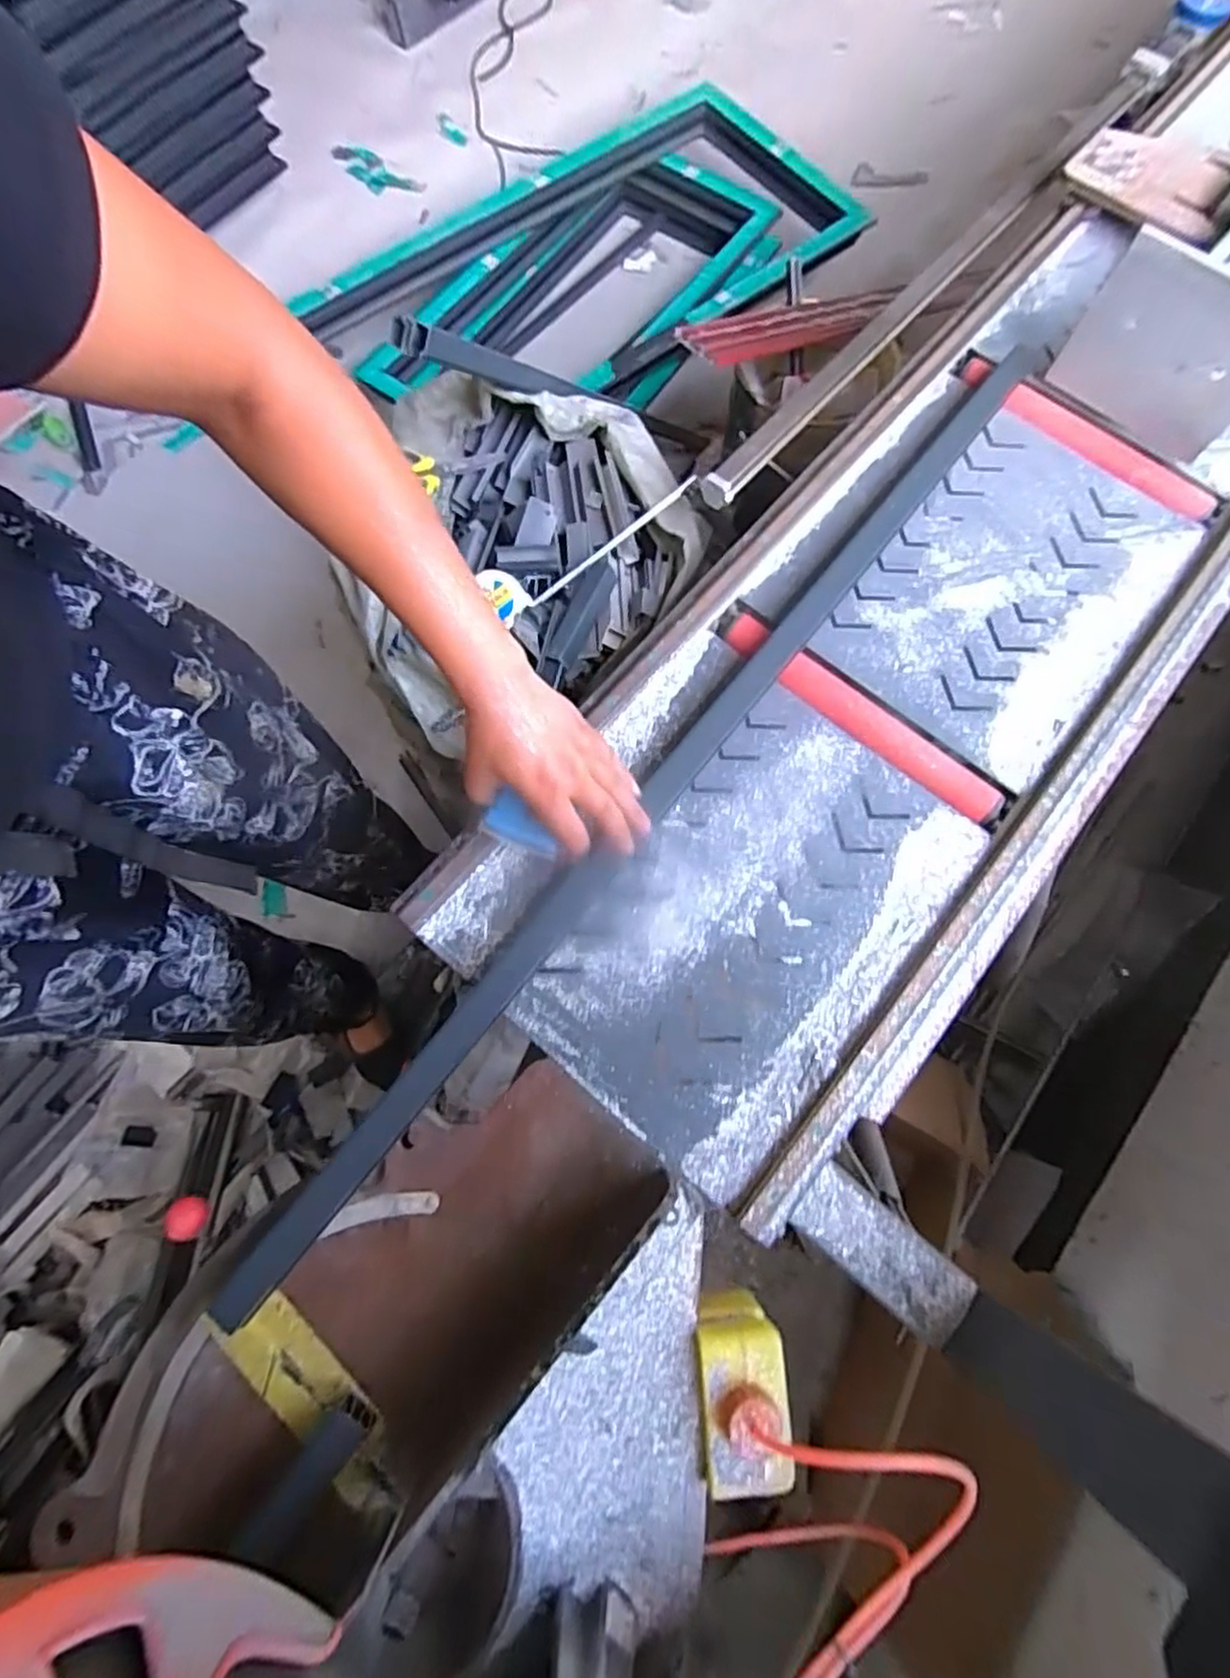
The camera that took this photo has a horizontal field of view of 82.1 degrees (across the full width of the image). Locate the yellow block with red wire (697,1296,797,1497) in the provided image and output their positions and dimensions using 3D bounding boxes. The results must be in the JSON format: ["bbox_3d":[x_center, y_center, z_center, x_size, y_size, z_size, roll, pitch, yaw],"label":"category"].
[{"bbox_3d":[0.092,0.408,0.518,0.063,0.098,0.103,-3,74,-1],"label":"yellow block with red wire"}]

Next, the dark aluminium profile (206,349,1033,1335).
[{"bbox_3d":[0.073,-0.088,0.658,0.042,0.028,1.152,38,76,8],"label":"dark aluminium profile"}]

